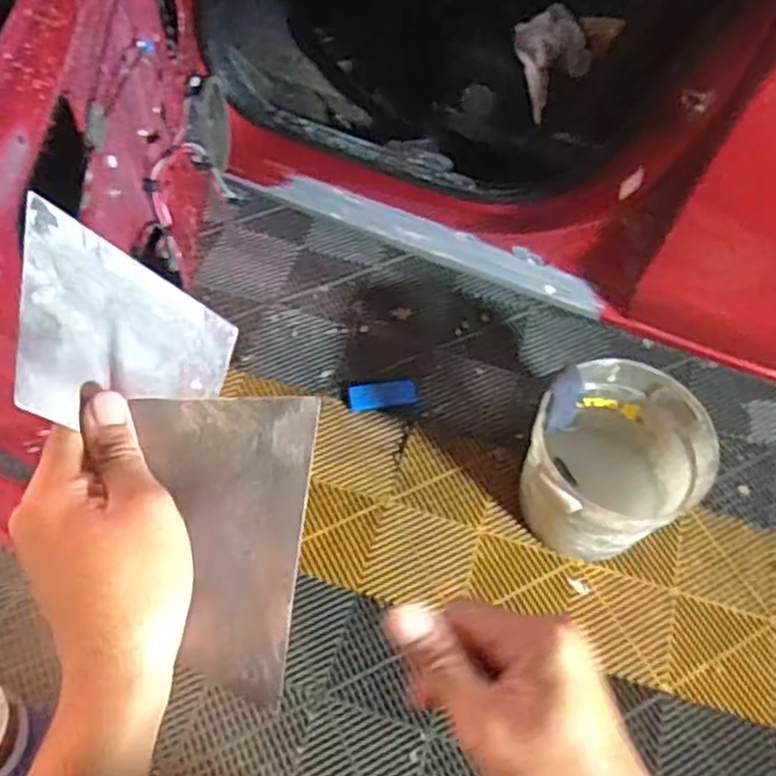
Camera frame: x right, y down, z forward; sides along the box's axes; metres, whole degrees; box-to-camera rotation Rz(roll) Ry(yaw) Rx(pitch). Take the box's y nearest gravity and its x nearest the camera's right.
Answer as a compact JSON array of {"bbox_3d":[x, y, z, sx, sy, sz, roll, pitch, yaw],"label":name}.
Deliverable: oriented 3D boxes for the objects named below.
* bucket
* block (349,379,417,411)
[{"bbox_3d":[0.397,0.135,1.367,0.300,0.278,0.281,2,57,-3],"label":"bucket"},{"bbox_3d":[-0.011,0.015,1.595,0.138,0.023,0.057,-5,58,-7],"label":"block"}]

